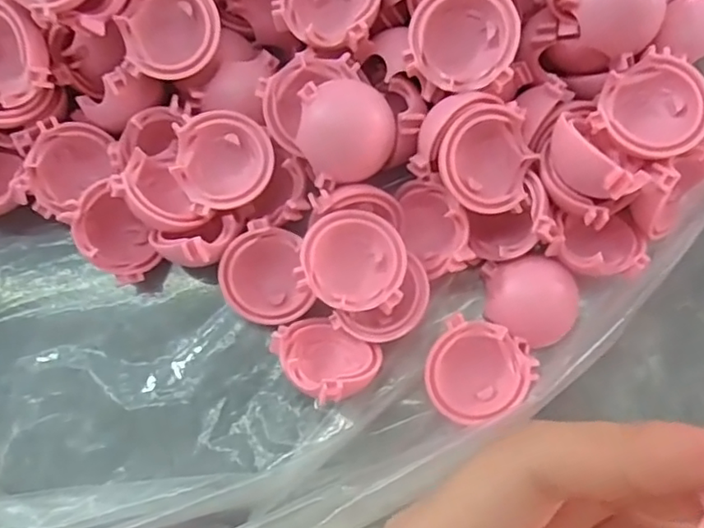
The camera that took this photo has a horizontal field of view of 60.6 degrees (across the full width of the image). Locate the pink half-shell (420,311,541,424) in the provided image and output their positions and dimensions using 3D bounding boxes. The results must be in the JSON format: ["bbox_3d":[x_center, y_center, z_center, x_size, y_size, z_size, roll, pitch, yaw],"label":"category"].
[{"bbox_3d":[0.036,0.031,0.173,0.029,0.011,0.028,0,77,-1],"label":"pink half-shell"}]

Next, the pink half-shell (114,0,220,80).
[{"bbox_3d":[-0.054,-0.070,0.178,0.028,0.011,0.030,-12,98,11],"label":"pink half-shell"}]

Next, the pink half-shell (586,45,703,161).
[{"bbox_3d":[0.085,-0.043,0.171,0.028,0.012,0.030,0,77,-1],"label":"pink half-shell"}]

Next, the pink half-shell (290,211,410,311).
[{"bbox_3d":[0.001,-0.001,0.174,0.029,0.011,0.028,0,77,-1],"label":"pink half-shell"}]

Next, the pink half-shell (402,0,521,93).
[{"bbox_3d":[0.032,-0.064,0.171,0.029,0.012,0.029,15,104,11],"label":"pink half-shell"}]

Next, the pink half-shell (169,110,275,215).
[{"bbox_3d":[-0.038,-0.030,0.182,0.028,0.013,0.029,-21,78,-5],"label":"pink half-shell"}]

